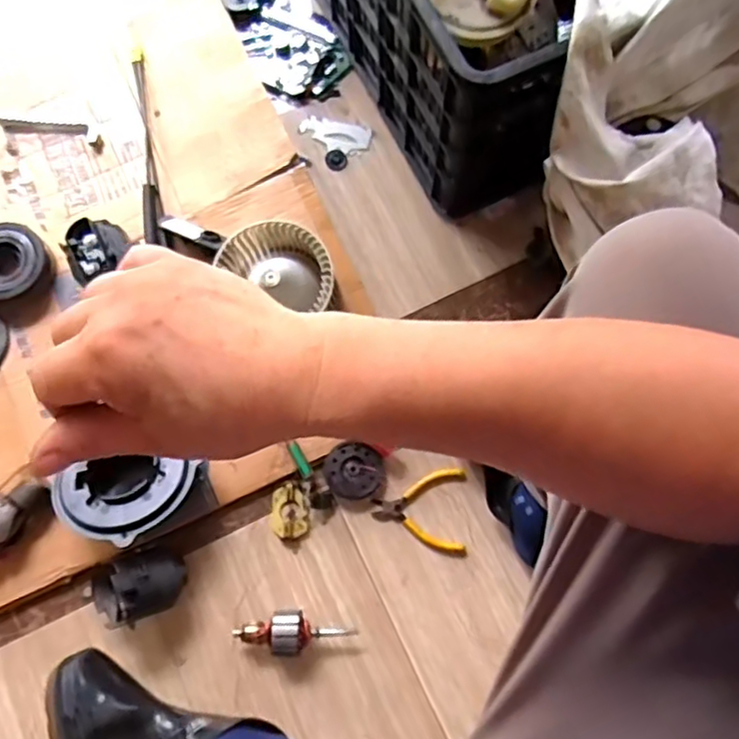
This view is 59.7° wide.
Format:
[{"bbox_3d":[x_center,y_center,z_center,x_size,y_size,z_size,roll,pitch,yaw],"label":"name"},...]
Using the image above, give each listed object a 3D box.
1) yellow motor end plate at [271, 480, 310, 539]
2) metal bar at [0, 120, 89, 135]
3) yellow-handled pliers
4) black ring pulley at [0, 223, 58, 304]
[{"bbox_3d":[-0.095,0.169,0.770,0.046,0.011,0.063,-1,76,1],"label":"yellow motor end plate"},{"bbox_3d":[-0.445,-0.331,0.880,0.126,0.009,0.018,6,76,2],"label":"metal bar"},{"bbox_3d":[0.059,0.168,0.766,0.108,0.012,0.099,1,76,1],"label":"yellow-handled pliers"},{"bbox_3d":[-0.462,-0.133,0.827,0.105,0.043,0.100,0,76,1],"label":"black ring pulley"}]

